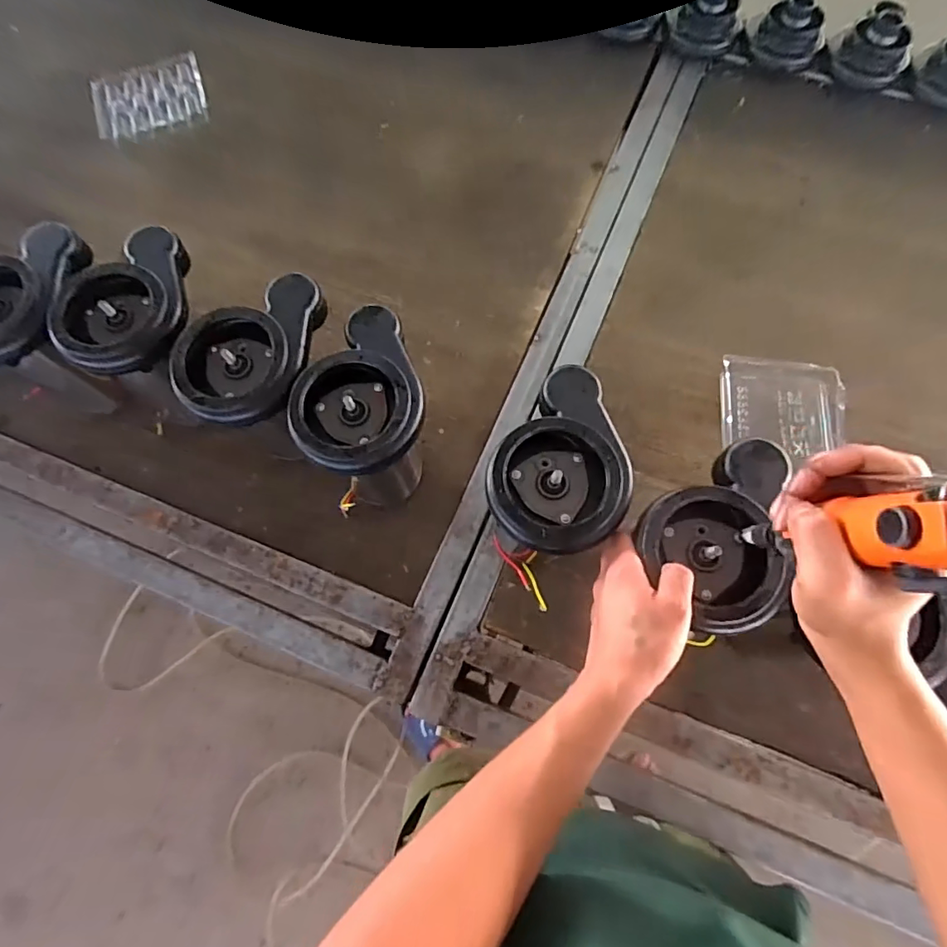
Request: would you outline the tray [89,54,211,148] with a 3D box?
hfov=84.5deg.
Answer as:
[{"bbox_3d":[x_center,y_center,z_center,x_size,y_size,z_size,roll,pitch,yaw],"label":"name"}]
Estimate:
[{"bbox_3d":[-0.532,-0.617,0.859,0.179,0.013,0.158,-16,71,-3],"label":"tray"}]

